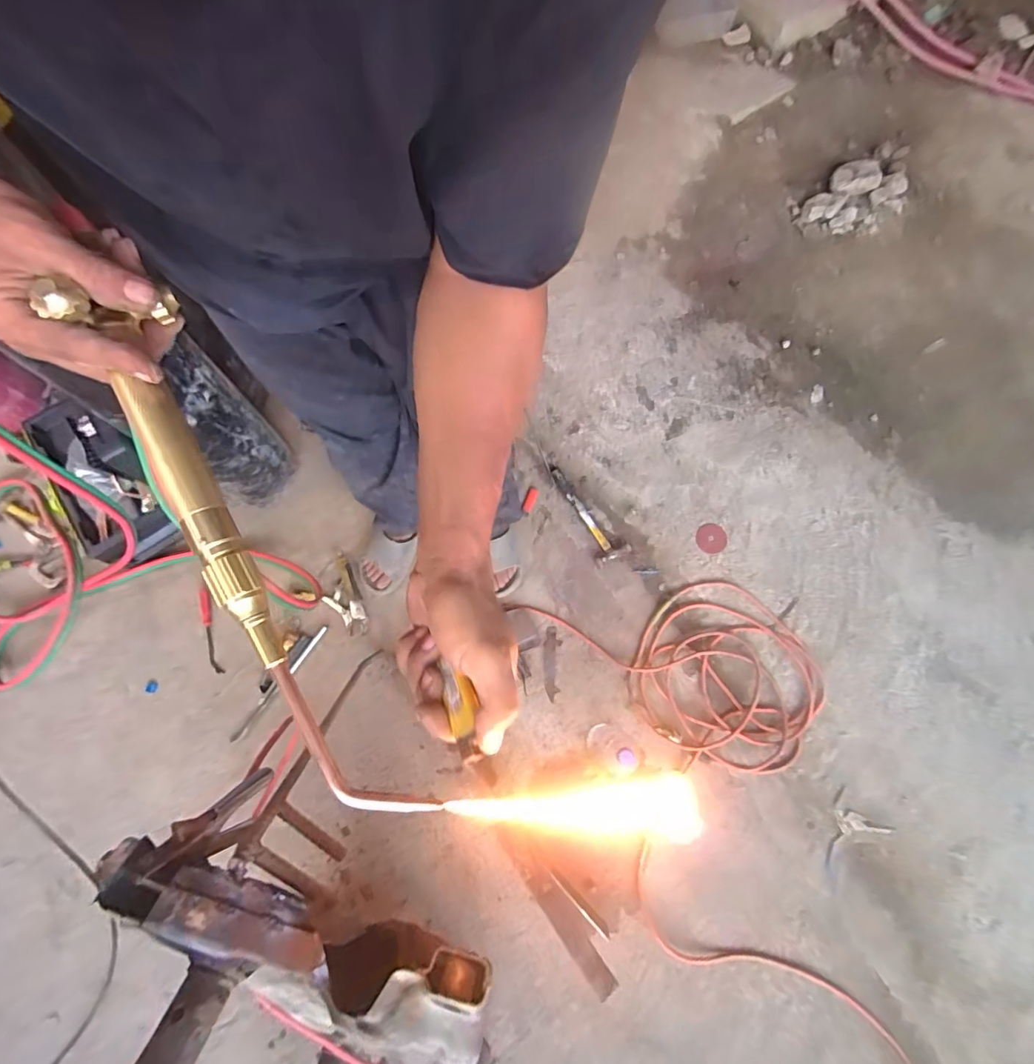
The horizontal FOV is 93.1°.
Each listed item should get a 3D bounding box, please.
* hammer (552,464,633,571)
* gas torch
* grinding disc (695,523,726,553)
[{"bbox_3d":[0.180,-0.052,1.280,0.084,0.032,0.288,-26,72,-9],"label":"hammer"},{"bbox_3d":[-0.153,0.014,0.277,0.053,0.028,0.350,-30,87,-10],"label":"gas torch"},{"bbox_3d":[0.487,0.016,1.230,0.072,0.011,0.078,-6,69,16],"label":"grinding disc"}]

